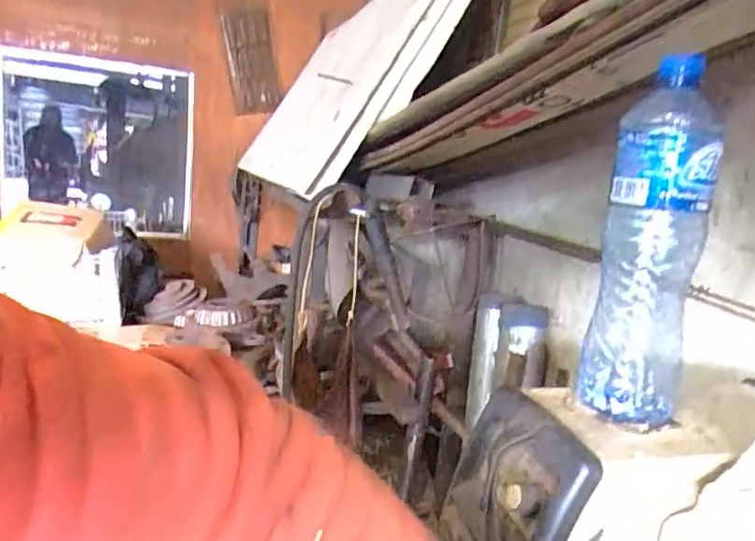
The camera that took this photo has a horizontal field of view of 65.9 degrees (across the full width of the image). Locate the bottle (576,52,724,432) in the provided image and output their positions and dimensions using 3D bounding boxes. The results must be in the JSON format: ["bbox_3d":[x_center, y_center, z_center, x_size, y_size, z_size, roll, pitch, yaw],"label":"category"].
[{"bbox_3d":[0.212,-0.014,0.456,0.074,0.259,0.068,12,13,25],"label":"bottle"}]

